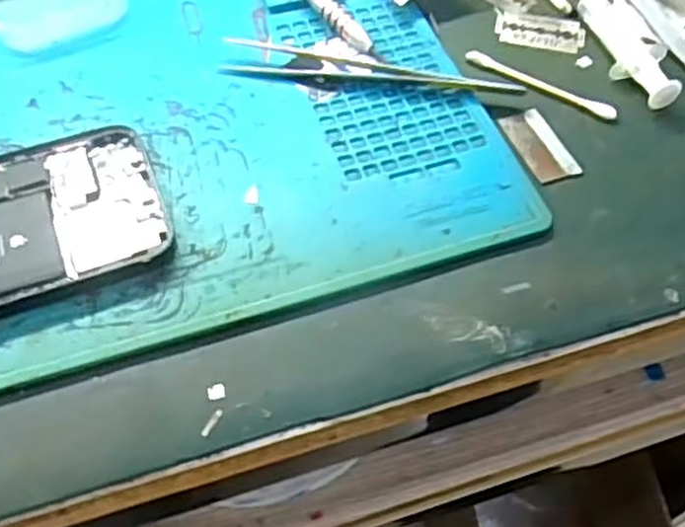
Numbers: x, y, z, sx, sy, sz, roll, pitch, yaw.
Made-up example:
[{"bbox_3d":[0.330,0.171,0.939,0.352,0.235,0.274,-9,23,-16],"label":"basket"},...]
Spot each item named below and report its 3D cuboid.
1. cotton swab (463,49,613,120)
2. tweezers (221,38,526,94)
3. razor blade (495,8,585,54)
[{"bbox_3d":[0.088,-0.081,0.330,0.071,0.004,0.007,29,62,15],"label":"cotton swab"},{"bbox_3d":[0.013,-0.090,0.334,0.132,0.004,0.022,6,56,2],"label":"tweezers"},{"bbox_3d":[0.094,-0.111,0.355,0.042,0.004,0.021,10,66,6],"label":"razor blade"}]

